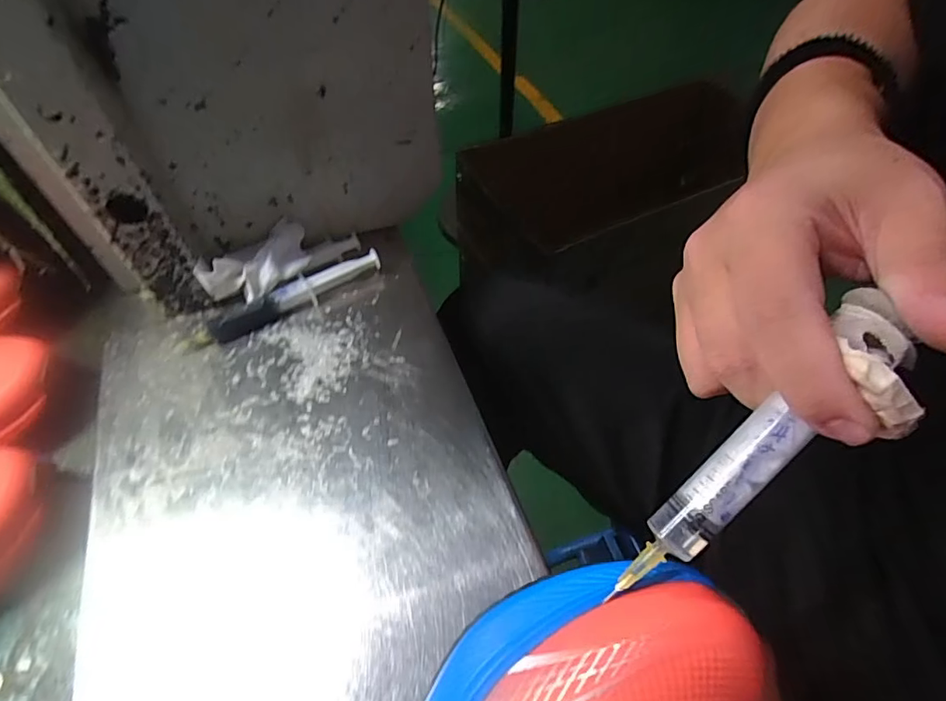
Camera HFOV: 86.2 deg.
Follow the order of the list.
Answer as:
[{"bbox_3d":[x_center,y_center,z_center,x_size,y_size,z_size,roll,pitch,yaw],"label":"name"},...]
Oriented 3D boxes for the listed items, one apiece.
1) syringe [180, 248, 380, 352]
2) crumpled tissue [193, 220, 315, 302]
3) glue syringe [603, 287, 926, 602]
[{"bbox_3d":[-0.141,-0.039,0.382,0.151,0.018,0.021,-27,56,-20],"label":"syringe"},{"bbox_3d":[-0.166,-0.072,0.384,0.079,0.031,0.055,-22,55,-16],"label":"crumpled tissue"},{"bbox_3d":[0.087,0.034,0.154,0.114,0.023,0.032,-52,57,18],"label":"glue syringe"}]

